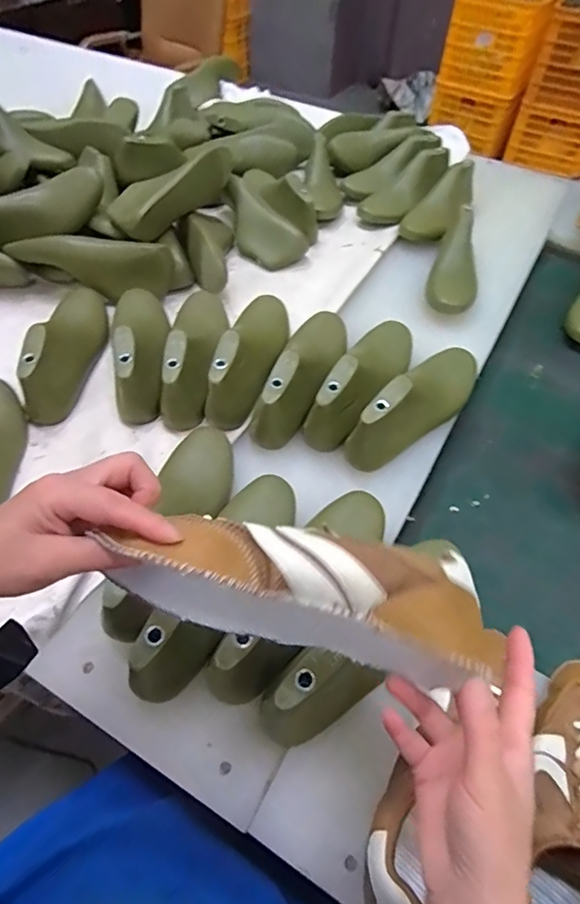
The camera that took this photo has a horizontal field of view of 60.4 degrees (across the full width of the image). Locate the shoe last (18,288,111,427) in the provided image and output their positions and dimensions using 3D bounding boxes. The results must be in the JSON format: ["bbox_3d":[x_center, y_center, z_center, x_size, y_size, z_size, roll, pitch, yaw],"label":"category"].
[{"bbox_3d":[-0.305,-0.158,0.672,0.082,0.075,0.246,-4,53,-4],"label":"shoe last"}]

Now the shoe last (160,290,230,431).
[{"bbox_3d":[-0.128,-0.152,0.679,0.075,0.080,0.249,1,53,-1],"label":"shoe last"}]

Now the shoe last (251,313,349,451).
[{"bbox_3d":[0.021,-0.117,0.648,0.074,0.083,0.244,17,55,11],"label":"shoe last"}]

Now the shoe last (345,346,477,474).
[{"bbox_3d":[0.169,-0.067,0.628,0.075,0.092,0.240,31,59,20],"label":"shoe last"}]

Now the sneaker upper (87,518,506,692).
[{"bbox_3d":[0.007,0.089,0.301,0.218,0.090,0.054,8,54,5],"label":"sneaker upper"}]

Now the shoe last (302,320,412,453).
[{"bbox_3d":[0.099,-0.110,0.639,0.076,0.069,0.243,23,56,16],"label":"shoe last"}]

